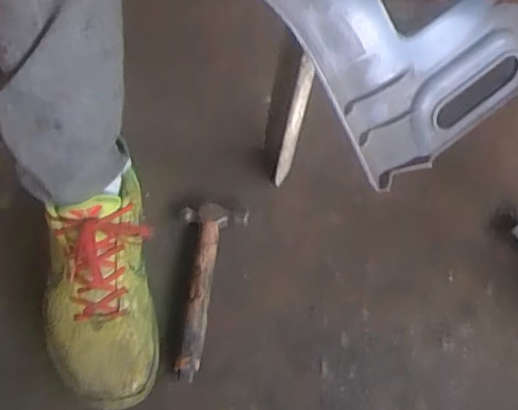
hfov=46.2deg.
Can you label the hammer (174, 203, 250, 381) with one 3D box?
[{"bbox_3d":[-0.057,0.085,0.637,0.069,0.019,0.192,5,60,2],"label":"hammer"}]

